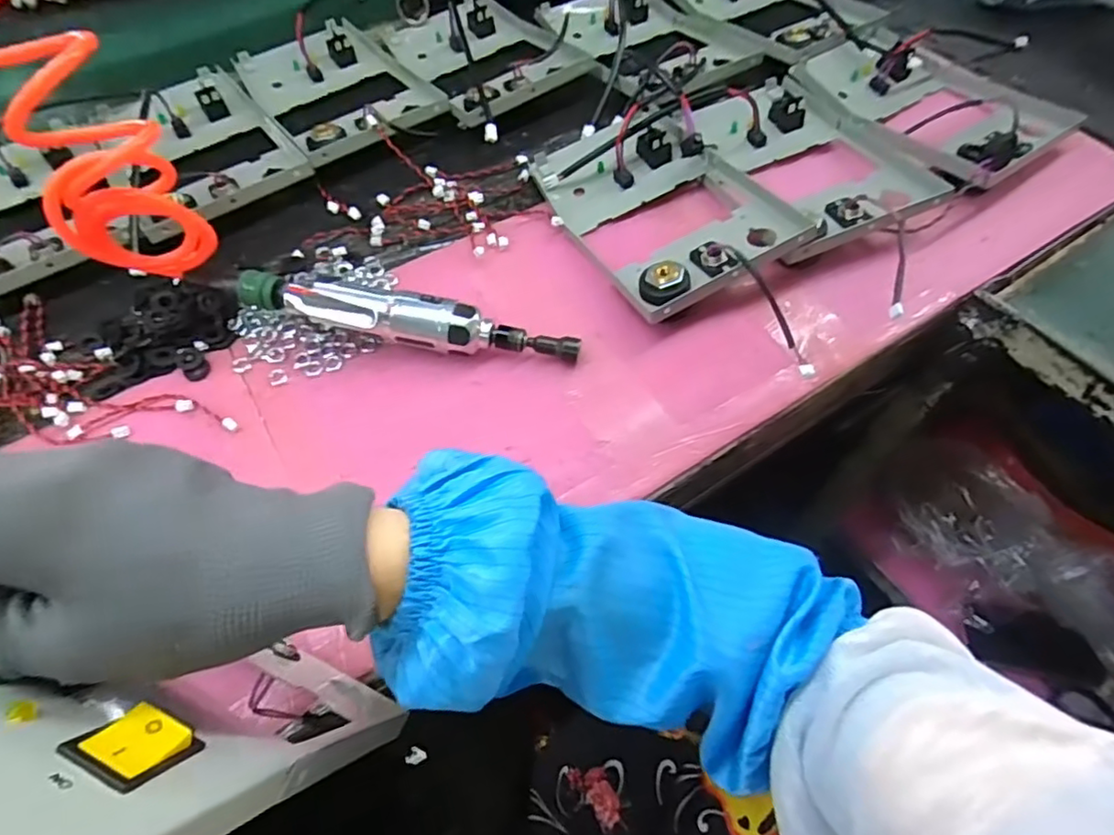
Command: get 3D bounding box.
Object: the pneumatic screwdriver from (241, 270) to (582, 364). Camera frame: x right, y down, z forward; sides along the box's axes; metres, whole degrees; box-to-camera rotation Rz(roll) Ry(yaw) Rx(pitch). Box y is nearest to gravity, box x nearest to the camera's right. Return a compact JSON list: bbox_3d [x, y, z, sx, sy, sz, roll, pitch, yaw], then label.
[{"bbox_3d":[-0.109,-0.069,0.452,0.249,0.045,0.034,9,61,7],"label":"pneumatic screwdriver"}]

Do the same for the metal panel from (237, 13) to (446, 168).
[{"bbox_3d":[-0.221,-0.344,0.621,0.150,0.034,0.229,-32,64,-15],"label":"metal panel"}]

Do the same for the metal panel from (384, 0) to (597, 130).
[{"bbox_3d":[-0.077,-0.391,0.648,0.156,0.028,0.252,-28,63,-13],"label":"metal panel"}]

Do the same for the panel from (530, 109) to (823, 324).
[{"bbox_3d":[0.086,-0.182,0.508,0.153,0.043,0.222,-24,63,-11],"label":"panel"}]

